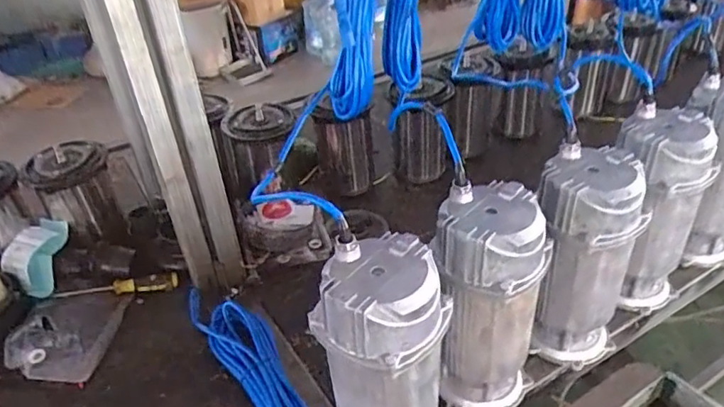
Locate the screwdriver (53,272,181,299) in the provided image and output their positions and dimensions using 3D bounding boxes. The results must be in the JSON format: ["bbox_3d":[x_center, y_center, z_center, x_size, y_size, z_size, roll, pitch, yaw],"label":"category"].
[{"bbox_3d":[-0.417,0.145,0.974,0.191,0.033,0.028,-10,35,-8],"label":"screwdriver"}]

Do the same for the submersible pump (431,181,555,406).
[{"bbox_3d":[0.154,0.131,0.703,0.133,0.288,0.135,3,35,11],"label":"submersible pump"}]

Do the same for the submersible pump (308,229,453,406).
[{"bbox_3d":[0.026,0.187,0.639,0.123,0.293,0.121,-31,43,-33],"label":"submersible pump"}]

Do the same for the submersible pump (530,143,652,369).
[{"bbox_3d":[0.295,0.080,0.762,0.127,0.288,0.126,9,37,19],"label":"submersible pump"}]

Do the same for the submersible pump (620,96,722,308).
[{"bbox_3d":[0.426,0.014,0.848,0.124,0.289,0.119,-20,38,-21],"label":"submersible pump"}]

